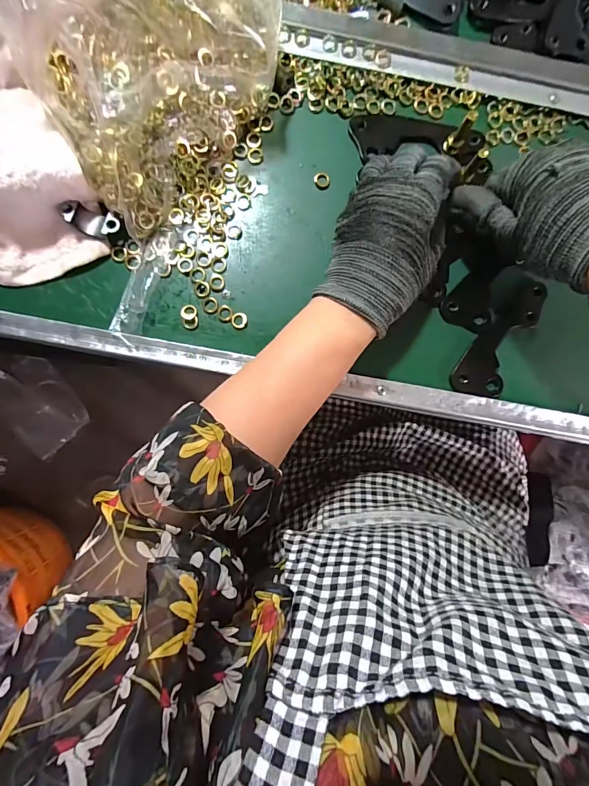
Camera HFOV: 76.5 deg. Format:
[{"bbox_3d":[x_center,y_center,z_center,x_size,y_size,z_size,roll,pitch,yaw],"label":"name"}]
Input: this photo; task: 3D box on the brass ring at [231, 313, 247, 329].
[{"bbox_3d":[-0.045,-0.059,0.302,0.012,0.004,0.013,0,90,-2],"label":"brass ring"}]

